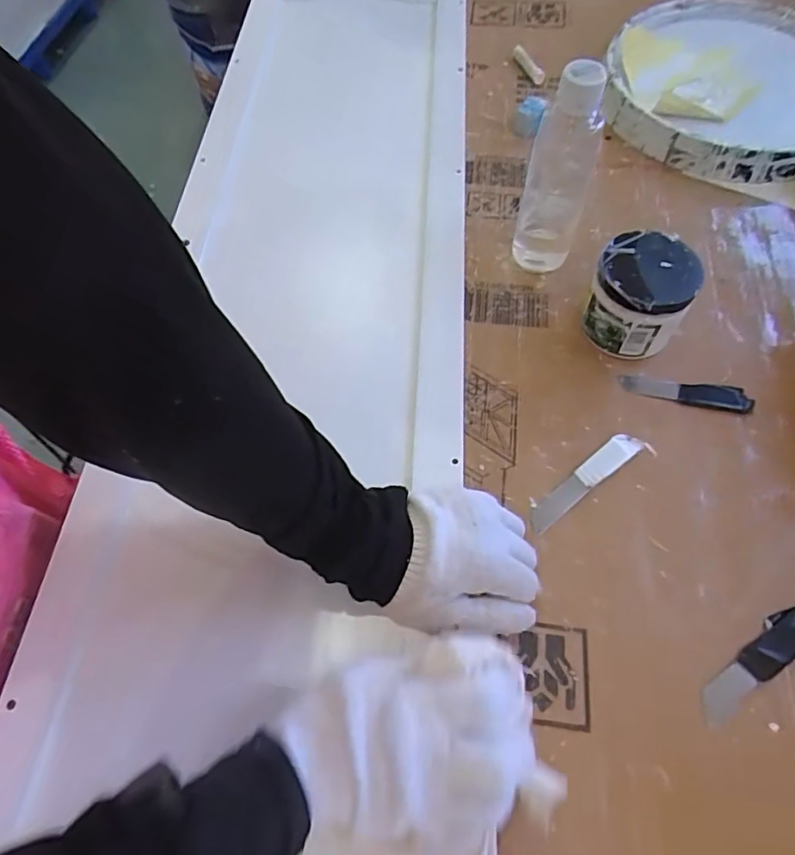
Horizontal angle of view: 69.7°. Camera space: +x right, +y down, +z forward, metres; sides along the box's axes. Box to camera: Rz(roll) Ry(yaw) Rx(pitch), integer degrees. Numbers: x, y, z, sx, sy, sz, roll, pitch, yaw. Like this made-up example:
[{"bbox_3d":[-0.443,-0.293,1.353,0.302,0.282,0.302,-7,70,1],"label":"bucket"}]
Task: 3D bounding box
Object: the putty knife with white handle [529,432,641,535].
[{"bbox_3d":[0.148,0.041,0.453,0.115,0.006,0.020,-35,64,-15],"label":"putty knife with white handle"}]

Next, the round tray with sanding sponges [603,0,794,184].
[{"bbox_3d":[0.372,-0.380,0.638,0.250,0.068,0.264,-2,61,3],"label":"round tray with sanding sponges"}]

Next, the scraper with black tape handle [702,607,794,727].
[{"bbox_3d":[0.236,0.155,0.378,0.098,0.004,0.026,-29,63,-12],"label":"scraper with black tape handle"}]

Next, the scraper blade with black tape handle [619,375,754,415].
[{"bbox_3d":[0.247,-0.030,0.487,0.104,0.004,0.022,11,62,10],"label":"scraper blade with black tape handle"}]

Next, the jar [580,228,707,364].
[{"bbox_3d":[0.206,-0.110,0.491,0.077,0.080,0.070,-2,61,3],"label":"jar"}]

